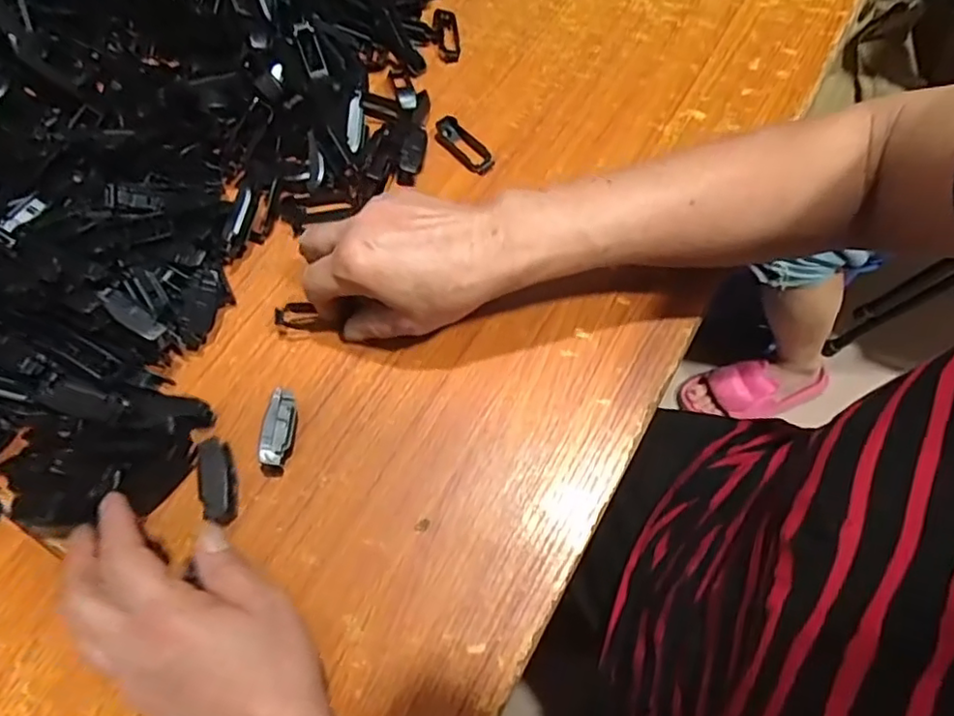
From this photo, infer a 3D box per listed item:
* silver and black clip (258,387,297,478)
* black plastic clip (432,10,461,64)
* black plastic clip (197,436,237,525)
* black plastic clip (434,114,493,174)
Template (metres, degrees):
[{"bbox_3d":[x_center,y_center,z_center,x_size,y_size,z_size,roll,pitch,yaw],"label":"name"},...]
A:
[{"bbox_3d":[-0.120,0.044,0.370,0.017,0.017,0.051,5,65,4],"label":"silver and black clip"},{"bbox_3d":[-0.026,-0.277,0.522,0.019,0.007,0.057,-8,65,-2],"label":"black plastic clip"},{"bbox_3d":[-0.154,0.071,0.359,0.018,0.012,0.051,-15,65,-6],"label":"black plastic clip"},{"bbox_3d":[-0.011,-0.163,0.468,0.023,0.012,0.057,-40,70,-16],"label":"black plastic clip"}]

